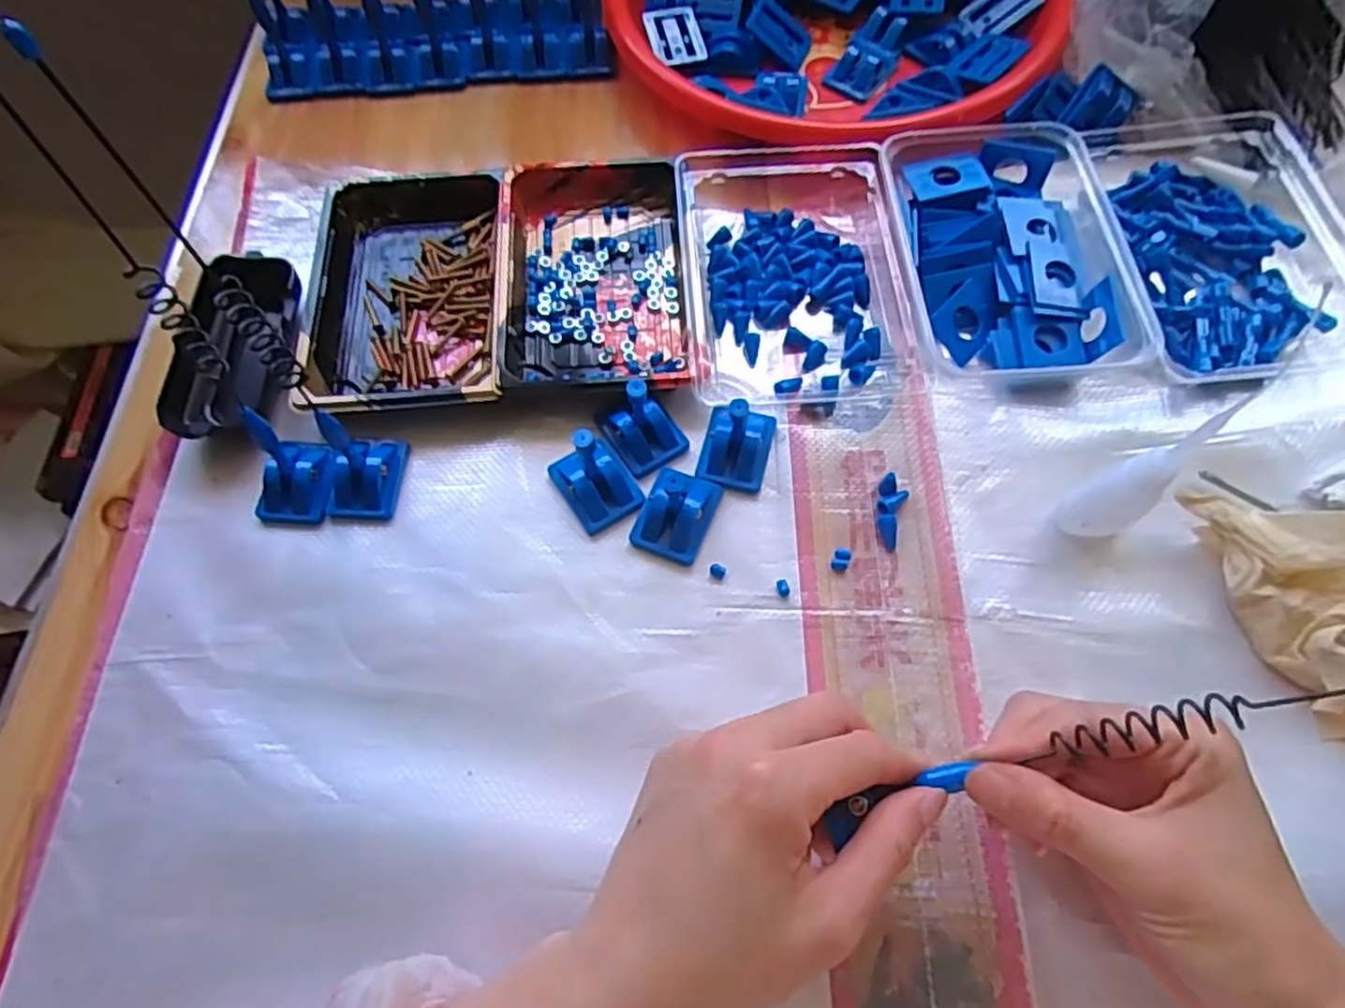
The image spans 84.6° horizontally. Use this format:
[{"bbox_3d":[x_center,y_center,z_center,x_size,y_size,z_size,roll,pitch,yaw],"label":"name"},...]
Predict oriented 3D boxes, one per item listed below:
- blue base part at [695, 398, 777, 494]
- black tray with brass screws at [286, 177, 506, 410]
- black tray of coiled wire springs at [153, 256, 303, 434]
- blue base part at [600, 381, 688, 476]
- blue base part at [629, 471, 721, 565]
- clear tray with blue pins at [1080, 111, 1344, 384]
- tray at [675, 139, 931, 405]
[{"bbox_3d":[0.032,-0.035,0.365,0.034,0.043,0.042,12,67,8],"label":"blue base part"},{"bbox_3d":[-0.148,-0.121,0.416,0.107,0.023,0.161,-5,66,0],"label":"black tray with brass screws"},{"bbox_3d":[-0.235,-0.084,0.400,0.046,0.030,0.107,4,66,4],"label":"black tray of coiled wire springs"},{"bbox_3d":[-0.016,-0.044,0.368,0.033,0.042,0.038,-33,68,-11],"label":"blue base part"},{"bbox_3d":[0.002,0.003,0.362,0.033,0.016,0.044,19,68,11],"label":"blue base part"},{"bbox_3d":[0.299,-0.149,0.406,0.121,0.031,0.191,-2,66,2],"label":"clear tray with blue pins"},{"bbox_3d":[0.066,-0.133,0.408,0.122,0.033,0.166,-7,66,0],"label":"tray"}]

